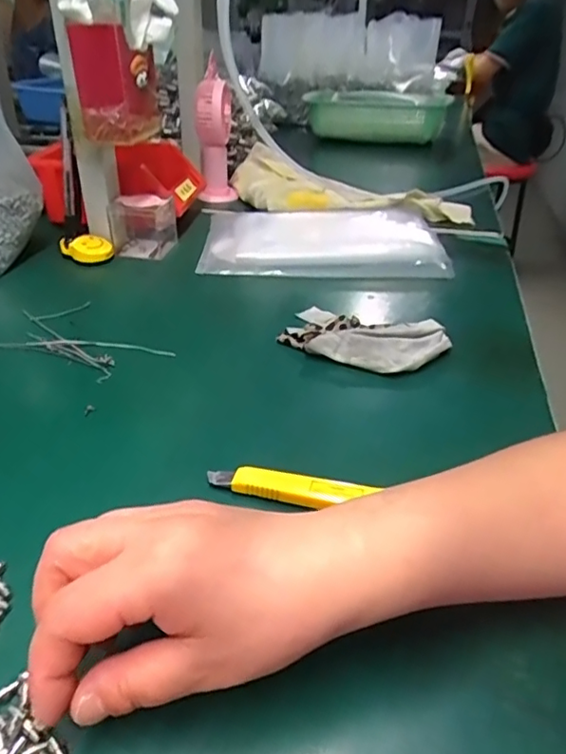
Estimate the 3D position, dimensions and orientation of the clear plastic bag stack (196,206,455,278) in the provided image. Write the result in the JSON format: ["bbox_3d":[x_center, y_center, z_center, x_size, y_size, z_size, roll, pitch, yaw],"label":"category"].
[{"bbox_3d":[0.041,-0.157,0.642,0.259,0.014,0.178,1,35,-2],"label":"clear plastic bag stack"}]

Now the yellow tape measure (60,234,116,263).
[{"bbox_3d":[-0.213,-0.141,0.617,0.047,0.019,0.039,27,42,31],"label":"yellow tape measure"}]

